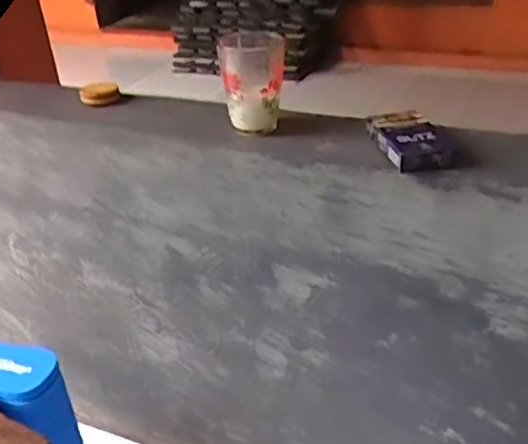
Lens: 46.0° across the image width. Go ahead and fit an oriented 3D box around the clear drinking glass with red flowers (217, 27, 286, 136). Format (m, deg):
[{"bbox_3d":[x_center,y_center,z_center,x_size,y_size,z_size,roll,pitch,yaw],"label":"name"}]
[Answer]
[{"bbox_3d":[-0.011,-0.148,0.659,0.063,0.095,0.059,-7,32,-3],"label":"clear drinking glass with red flowers"}]

